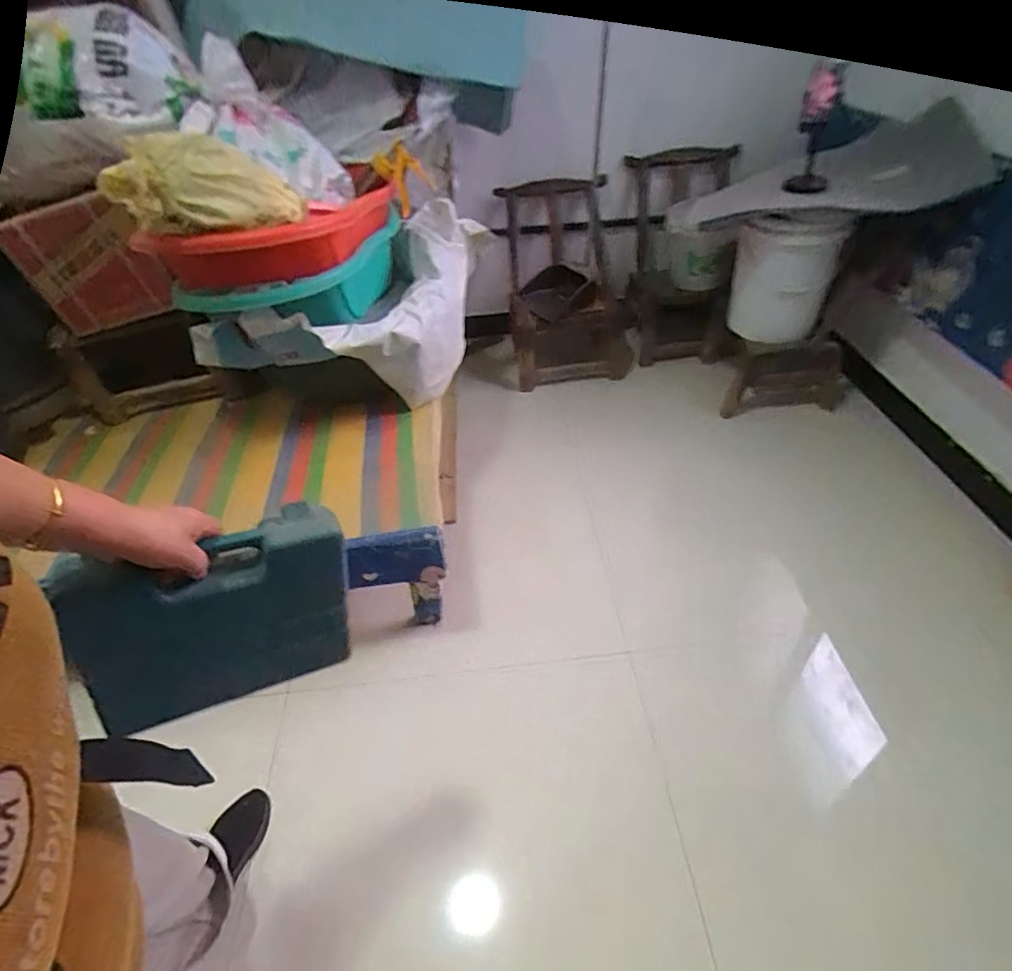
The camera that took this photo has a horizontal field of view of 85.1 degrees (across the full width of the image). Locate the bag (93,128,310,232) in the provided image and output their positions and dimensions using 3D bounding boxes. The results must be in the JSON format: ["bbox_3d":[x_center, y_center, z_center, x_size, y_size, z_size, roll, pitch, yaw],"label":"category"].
[{"bbox_3d":[-0.506,-0.499,0.921,0.292,0.140,0.130,-3,42,-16],"label":"bag"}]

